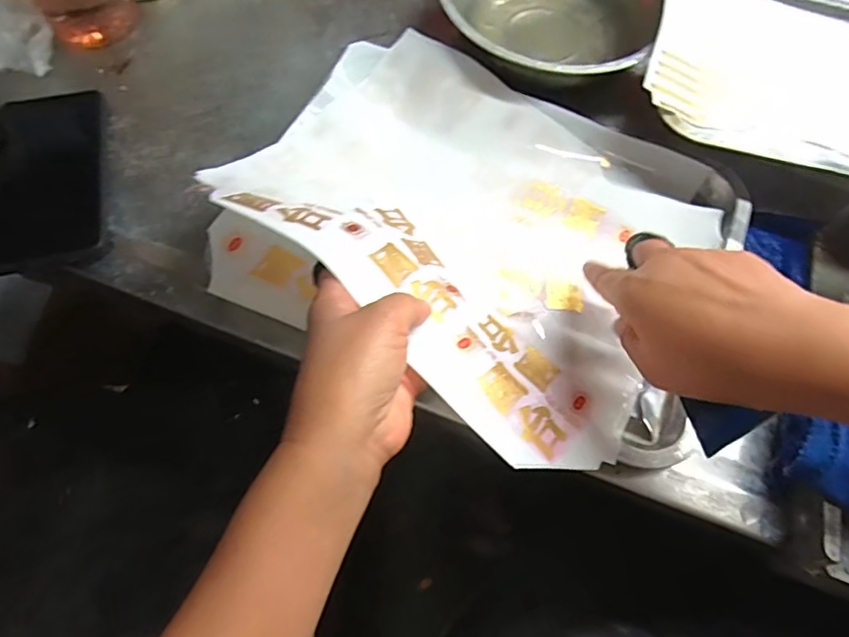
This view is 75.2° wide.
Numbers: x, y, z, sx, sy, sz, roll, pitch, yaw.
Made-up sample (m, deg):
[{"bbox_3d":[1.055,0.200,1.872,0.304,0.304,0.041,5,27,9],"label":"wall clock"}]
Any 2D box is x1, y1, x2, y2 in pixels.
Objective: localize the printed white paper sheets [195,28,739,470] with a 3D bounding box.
[{"bbox_3d":[0.033,-0.079,0.376,0.311,0.088,0.280,28,69,9],"label":"printed white paper sheets"}]

